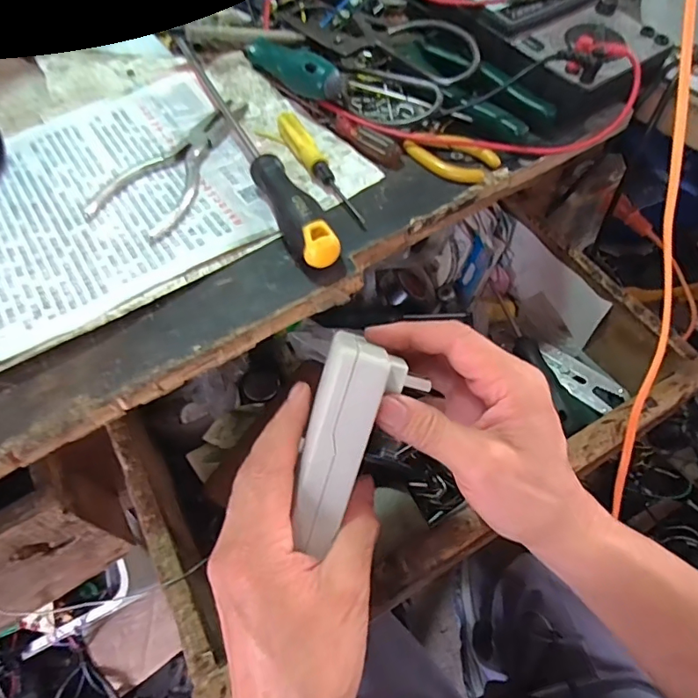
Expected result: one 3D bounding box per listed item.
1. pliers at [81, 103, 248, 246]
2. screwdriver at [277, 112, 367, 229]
[{"bbox_3d":[-0.126,-0.141,0.371,0.068,0.012,0.149,20,59,13],"label":"pliers"},{"bbox_3d":[-0.022,-0.127,0.352,0.016,0.013,0.120,-23,60,-14],"label":"screwdriver"}]

